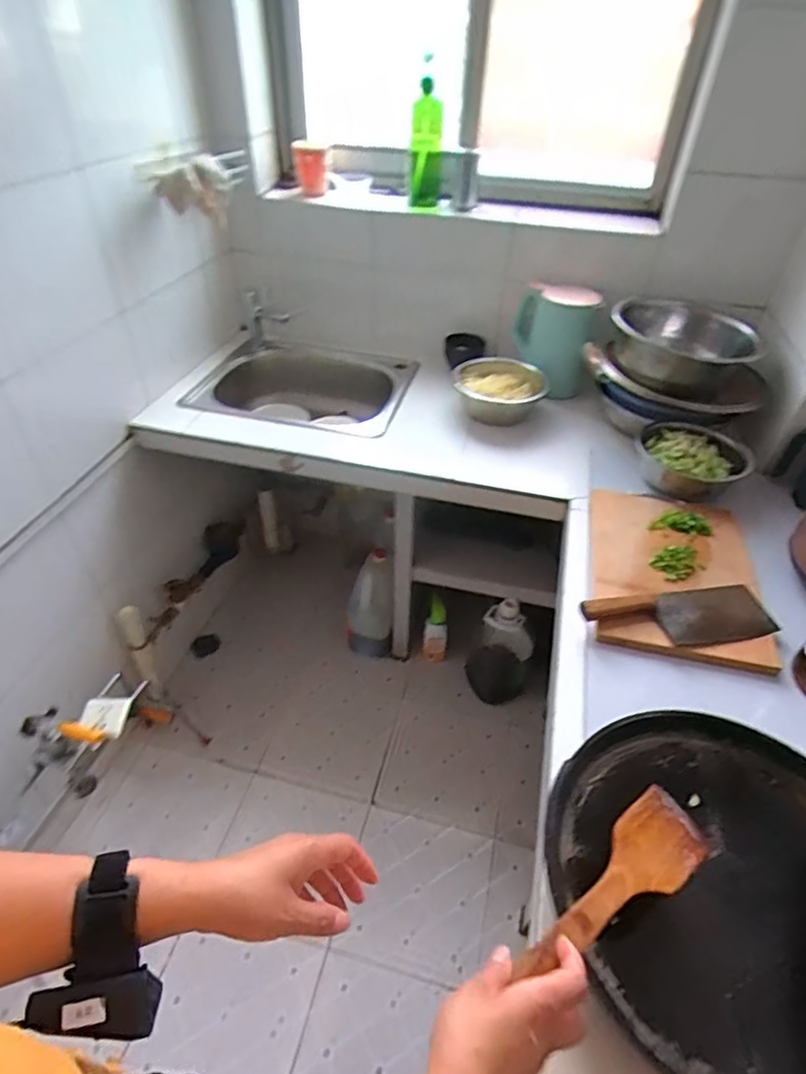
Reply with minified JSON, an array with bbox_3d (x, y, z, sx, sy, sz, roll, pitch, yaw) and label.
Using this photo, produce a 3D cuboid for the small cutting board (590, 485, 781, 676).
[{"bbox_3d":[0.431,0.047,0.926,0.238,0.028,0.357,10,42,9],"label":"small cutting board"}]

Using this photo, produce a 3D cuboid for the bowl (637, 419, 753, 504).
[{"bbox_3d":[0.549,-0.143,1.105,0.199,0.081,0.176,17,44,16],"label":"bowl"}]

